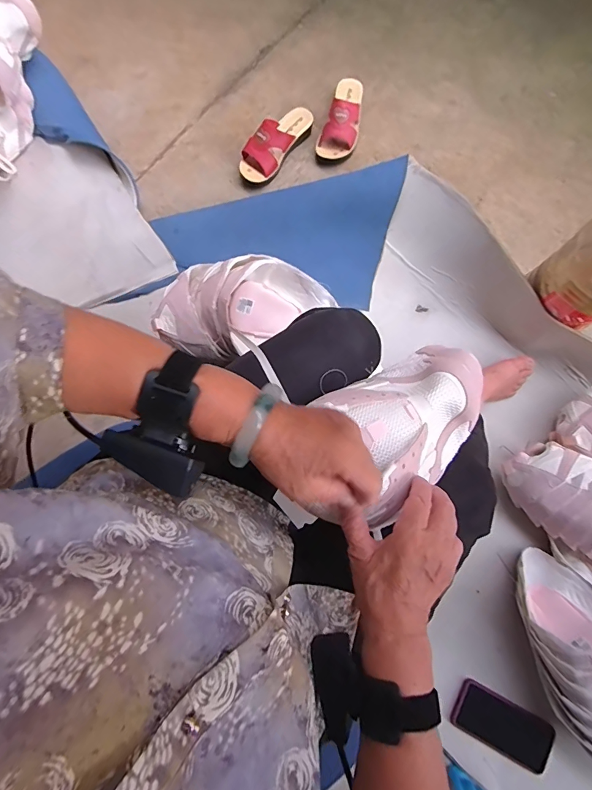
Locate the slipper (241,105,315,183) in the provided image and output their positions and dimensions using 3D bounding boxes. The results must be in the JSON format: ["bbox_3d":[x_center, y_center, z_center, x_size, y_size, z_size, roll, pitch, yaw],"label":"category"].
[{"bbox_3d":[-0.049,-0.593,0.931,0.081,0.070,0.218,36,81,7],"label":"slipper"}]

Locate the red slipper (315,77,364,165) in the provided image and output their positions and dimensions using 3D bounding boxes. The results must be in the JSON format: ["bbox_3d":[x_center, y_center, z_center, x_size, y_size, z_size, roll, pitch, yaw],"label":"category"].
[{"bbox_3d":[0.110,-0.667,0.939,0.091,0.088,0.217,11,79,3],"label":"red slipper"}]

